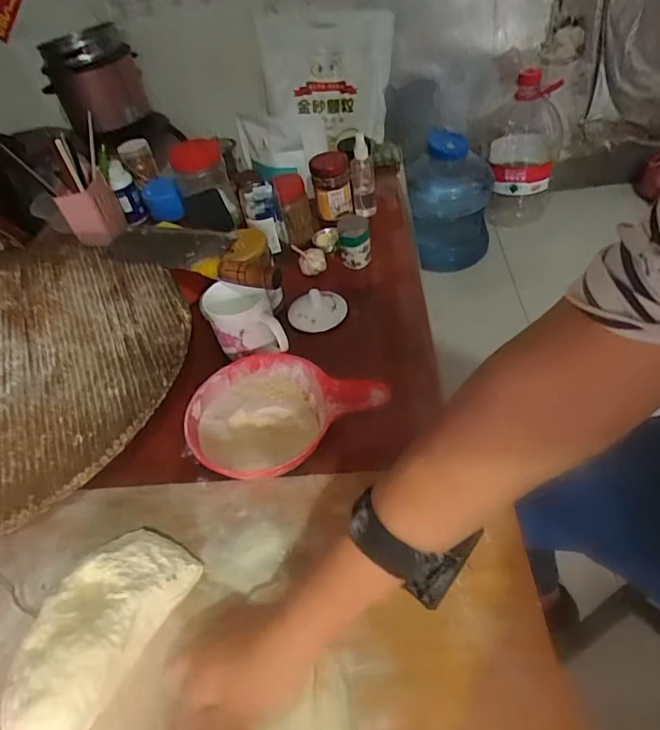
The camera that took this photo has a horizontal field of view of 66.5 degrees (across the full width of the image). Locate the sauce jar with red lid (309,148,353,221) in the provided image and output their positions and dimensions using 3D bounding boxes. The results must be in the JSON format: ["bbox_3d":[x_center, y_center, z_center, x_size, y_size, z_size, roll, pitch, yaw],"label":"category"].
[{"bbox_3d":[0.003,-0.306,0.854,0.065,0.103,0.054,-9,47,2],"label":"sauce jar with red lid"}]

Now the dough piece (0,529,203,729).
[{"bbox_3d":[-0.193,0.220,0.417,0.088,0.061,0.172,17,51,22],"label":"dough piece"}]

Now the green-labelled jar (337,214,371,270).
[{"bbox_3d":[0.038,-0.195,0.785,0.048,0.066,0.041,-7,47,3],"label":"green-labelled jar"}]

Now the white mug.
[{"bbox_3d":[-0.109,-0.053,0.650,0.084,0.087,0.088,-17,47,-8],"label":"white mug"}]

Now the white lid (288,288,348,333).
[{"bbox_3d":[-0.018,-0.080,0.727,0.085,0.021,0.066,-17,47,-8],"label":"white lid"}]

